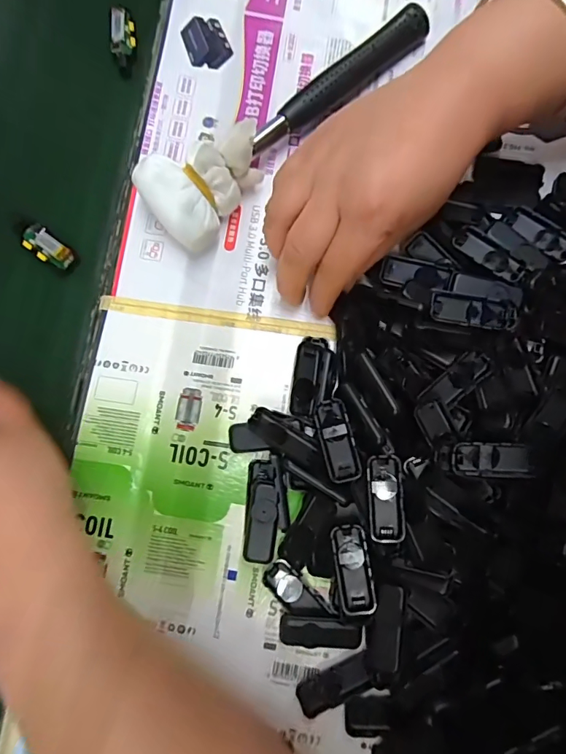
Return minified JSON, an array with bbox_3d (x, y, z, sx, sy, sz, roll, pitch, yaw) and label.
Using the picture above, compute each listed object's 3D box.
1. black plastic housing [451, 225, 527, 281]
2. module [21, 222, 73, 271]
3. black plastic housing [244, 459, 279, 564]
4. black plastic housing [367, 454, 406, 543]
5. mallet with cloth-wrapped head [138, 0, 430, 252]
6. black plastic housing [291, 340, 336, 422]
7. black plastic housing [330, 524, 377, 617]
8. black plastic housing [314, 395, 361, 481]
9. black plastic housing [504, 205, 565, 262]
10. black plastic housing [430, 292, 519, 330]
[{"bbox_3d":[0.128,-0.076,0.274,0.046,0.004,0.018,41,83,8],"label":"black plastic housing"},{"bbox_3d":[-0.163,-0.090,0.303,0.041,0.006,0.019,37,82,8],"label":"module"},{"bbox_3d":[-0.012,0.079,0.260,0.019,0.010,0.057,2,79,2],"label":"black plastic housing"},{"bbox_3d":[0.058,0.067,0.245,0.019,0.007,0.046,-2,79,1],"label":"black plastic housing"},{"bbox_3d":[0.007,-0.184,0.296,0.060,0.034,0.241,41,83,8],"label":"mallet with cloth-wrapped head"},{"bbox_3d":[0.017,0.000,0.271,0.022,0.019,0.050,12,80,4],"label":"black plastic housing"},{"bbox_3d":[0.039,0.108,0.248,0.019,0.014,0.046,-9,79,0],"label":"black plastic housing"},{"bbox_3d":[0.031,0.037,0.253,0.018,0.004,0.047,-14,79,-1],"label":"black plastic housing"},{"bbox_3d":[0.167,-0.093,0.286,0.046,0.010,0.019,36,82,7],"label":"black plastic housing"},{"bbox_3d":[0.113,-0.039,0.262,0.050,0.008,0.017,9,80,3],"label":"black plastic housing"}]

